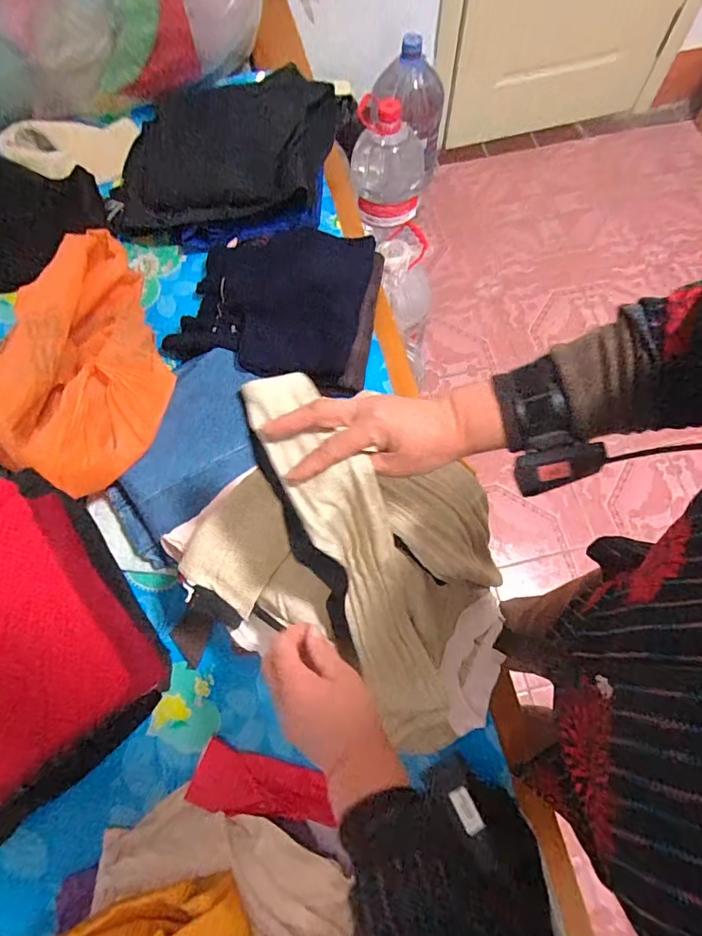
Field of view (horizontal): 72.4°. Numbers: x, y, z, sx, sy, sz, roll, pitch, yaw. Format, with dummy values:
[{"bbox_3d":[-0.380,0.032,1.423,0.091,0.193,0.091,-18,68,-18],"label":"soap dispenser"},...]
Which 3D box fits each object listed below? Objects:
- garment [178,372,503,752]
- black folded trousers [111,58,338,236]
[{"bbox_3d":[0.018,0.087,0.513,0.331,0.317,0.255,32,70,16],"label":"garment"},{"bbox_3d":[-0.242,-0.597,0.918,0.442,0.058,0.380,-14,68,7],"label":"black folded trousers"}]

